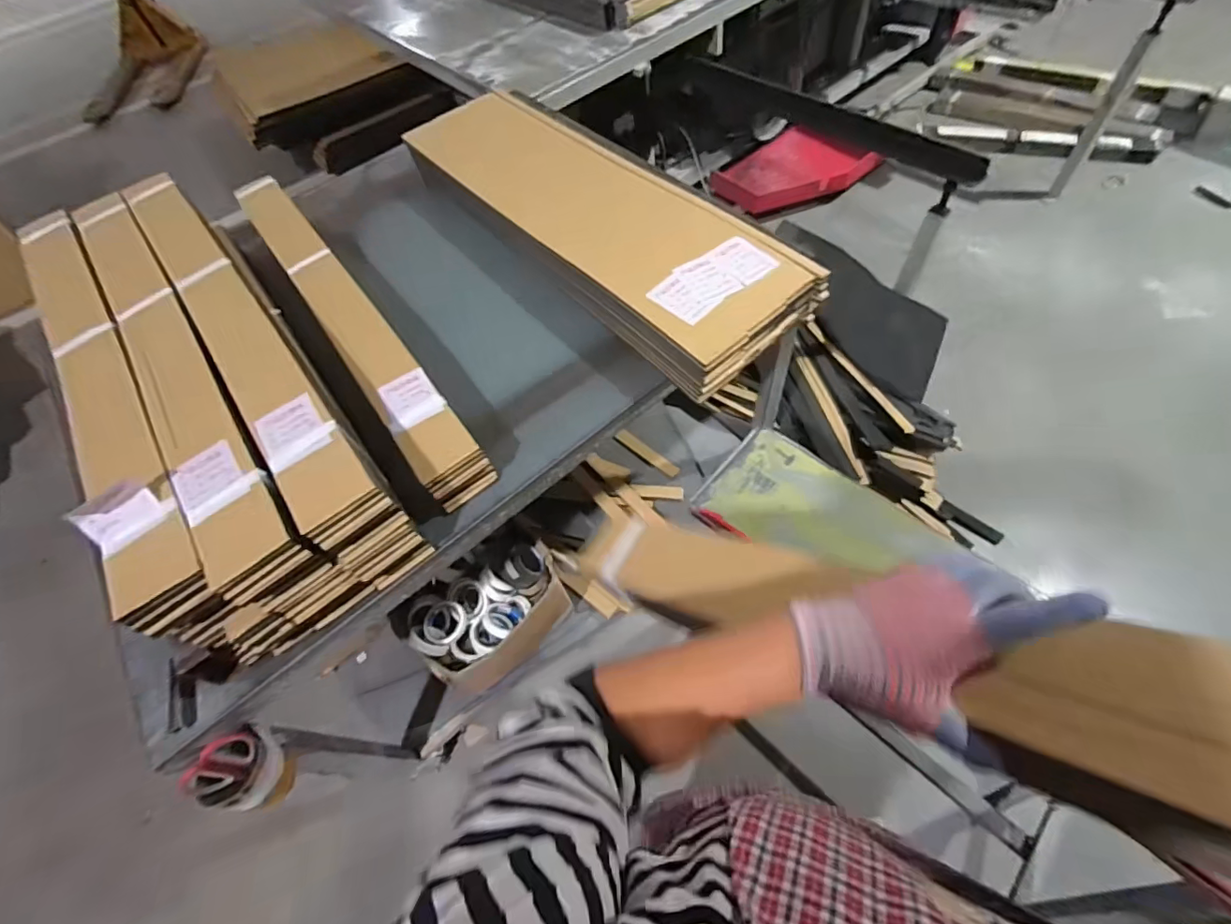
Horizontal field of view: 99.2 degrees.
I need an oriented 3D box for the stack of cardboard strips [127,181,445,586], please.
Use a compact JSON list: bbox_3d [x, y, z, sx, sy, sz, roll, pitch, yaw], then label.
[{"bbox_3d":[-0.580,-0.168,0.873,0.108,0.185,0.857,-37,60,-16],"label":"stack of cardboard strips"}]

